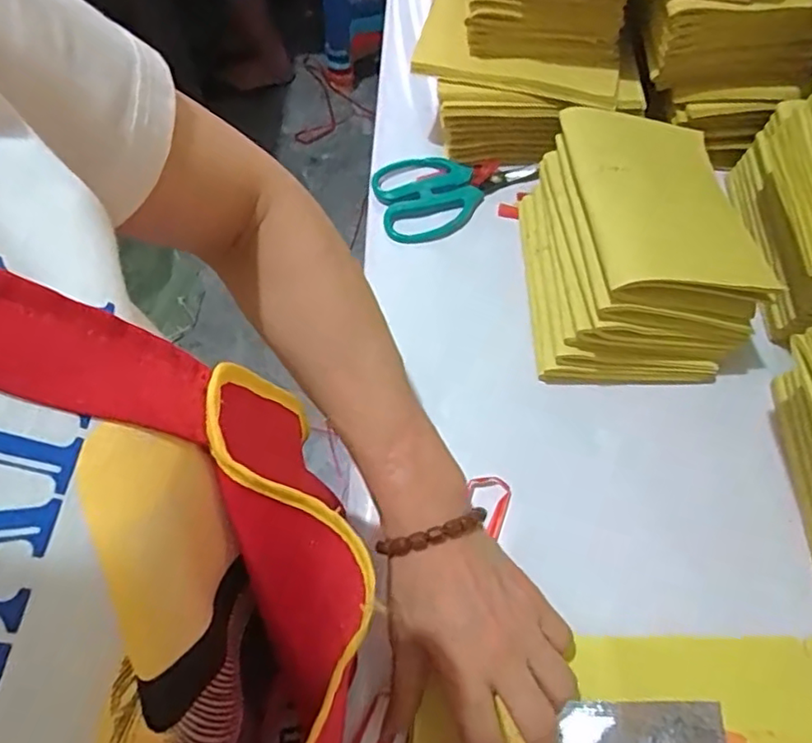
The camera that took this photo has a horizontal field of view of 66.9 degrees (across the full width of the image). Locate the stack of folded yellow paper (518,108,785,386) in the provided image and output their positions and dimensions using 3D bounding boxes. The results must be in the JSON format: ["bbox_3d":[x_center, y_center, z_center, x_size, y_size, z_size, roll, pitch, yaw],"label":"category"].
[{"bbox_3d":[0.159,-0.091,0.430,0.131,0.092,0.172,0,63,1],"label":"stack of folded yellow paper"}]

